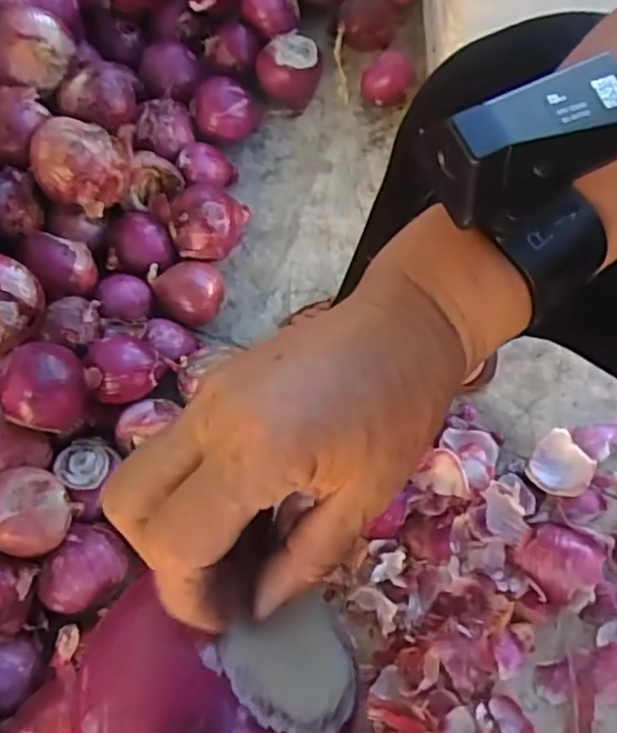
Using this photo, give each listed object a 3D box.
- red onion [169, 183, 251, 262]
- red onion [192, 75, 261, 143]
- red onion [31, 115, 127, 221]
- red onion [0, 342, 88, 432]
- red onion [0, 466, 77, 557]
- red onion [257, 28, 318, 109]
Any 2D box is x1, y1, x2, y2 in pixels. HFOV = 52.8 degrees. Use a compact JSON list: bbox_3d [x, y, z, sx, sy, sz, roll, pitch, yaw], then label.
[{"bbox_3d":[-0.126,-0.176,0.785,0.083,0.085,0.097,2,73,6],"label":"red onion"},{"bbox_3d":[-0.112,-0.344,0.854,0.086,0.078,0.078,0,73,6],"label":"red onion"},{"bbox_3d":[-0.259,-0.235,0.709,0.090,0.070,0.099,13,75,9],"label":"red onion"},{"bbox_3d":[-0.264,0.018,0.617,0.070,0.060,0.088,3,73,6],"label":"red onion"},{"bbox_3d":[-0.278,0.142,0.612,0.070,0.072,0.084,1,73,6],"label":"red onion"},{"bbox_3d":[-0.027,-0.402,0.853,0.083,0.083,0.065,-4,72,2],"label":"red onion"}]

